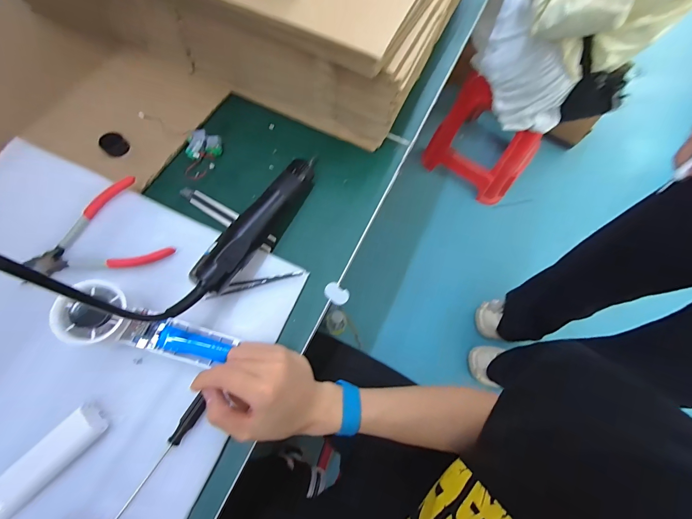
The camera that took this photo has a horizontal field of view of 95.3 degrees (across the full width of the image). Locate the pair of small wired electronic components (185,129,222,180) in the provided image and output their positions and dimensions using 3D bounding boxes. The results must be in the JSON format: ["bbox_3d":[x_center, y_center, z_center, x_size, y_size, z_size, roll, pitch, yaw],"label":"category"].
[{"bbox_3d":[-0.191,-0.143,0.422,0.045,0.017,0.073,-1,66,0],"label":"pair of small wired electronic components"}]

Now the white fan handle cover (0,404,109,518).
[{"bbox_3d":[-0.269,0.180,0.280,0.029,0.016,0.105,41,72,13],"label":"white fan handle cover"}]

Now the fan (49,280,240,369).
[{"bbox_3d":[-0.191,0.069,0.309,0.148,0.035,0.052,24,65,-20],"label":"fan"}]

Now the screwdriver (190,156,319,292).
[{"bbox_3d":[-0.096,-0.051,0.357,0.032,0.042,0.200,25,69,7],"label":"screwdriver"}]

